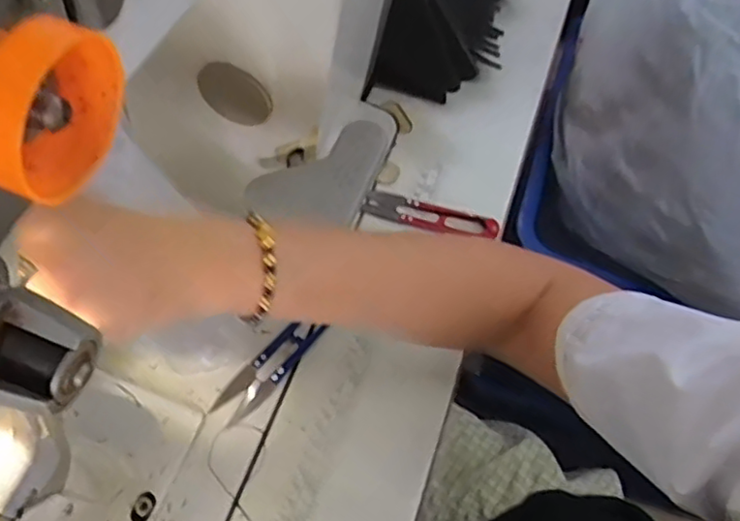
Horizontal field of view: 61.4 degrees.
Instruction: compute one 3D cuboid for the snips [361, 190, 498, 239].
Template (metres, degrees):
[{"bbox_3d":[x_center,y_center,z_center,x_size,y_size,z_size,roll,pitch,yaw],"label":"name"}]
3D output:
[{"bbox_3d":[0.049,-0.036,0.505,0.108,0.014,0.025,21,60,8],"label":"snips"}]

